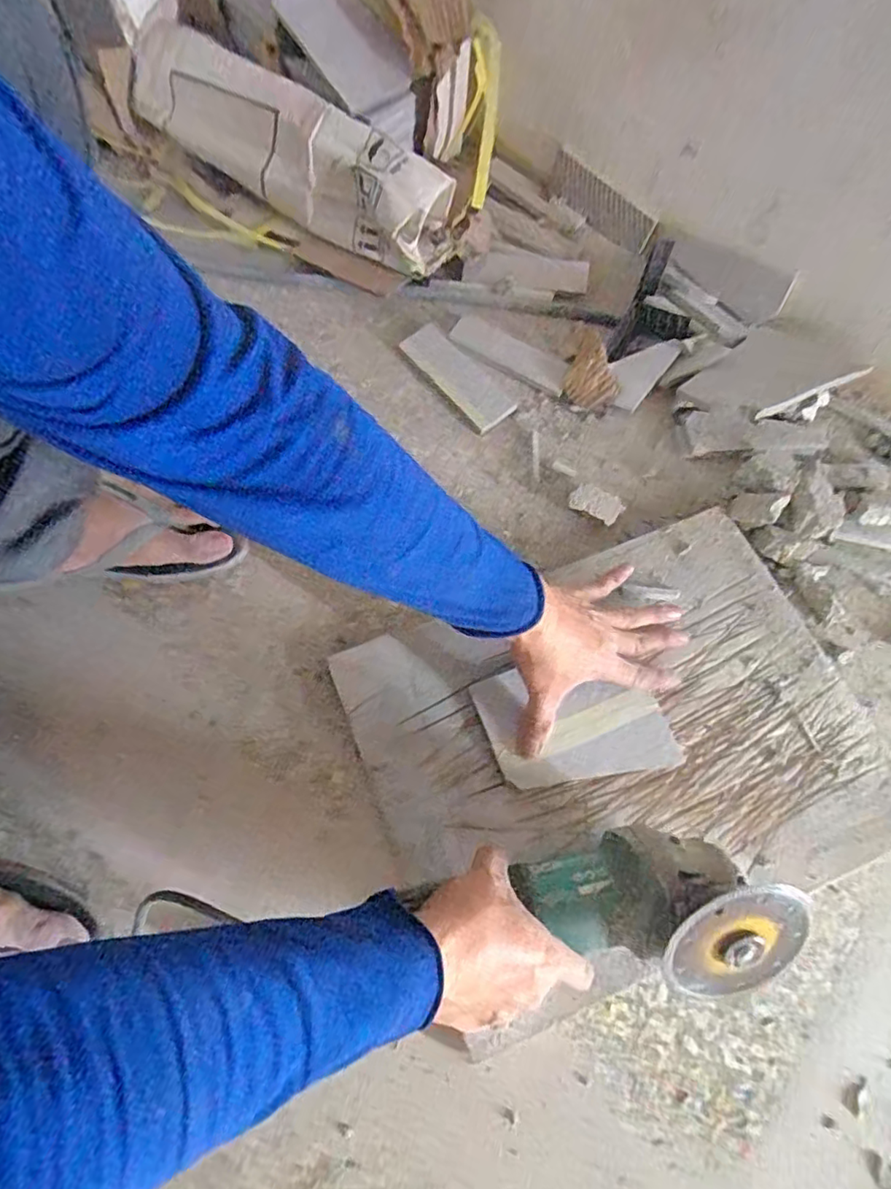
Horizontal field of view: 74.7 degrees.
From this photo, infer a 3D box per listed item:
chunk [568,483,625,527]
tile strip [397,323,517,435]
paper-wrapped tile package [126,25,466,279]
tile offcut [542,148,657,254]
[{"bbox_3d":[0.151,-0.091,0.590,0.050,0.025,0.027,32,72,10],"label":"chunk"},{"bbox_3d":[0.013,-0.246,0.653,0.055,0.011,0.156,-35,74,-14],"label":"tile strip"},{"bbox_3d":[-0.188,-0.529,0.677,0.453,0.082,0.103,35,72,11],"label":"paper-wrapped tile package"},{"bbox_3d":[0.191,-0.489,0.729,0.151,0.050,0.013,40,57,8],"label":"tile offcut"}]

